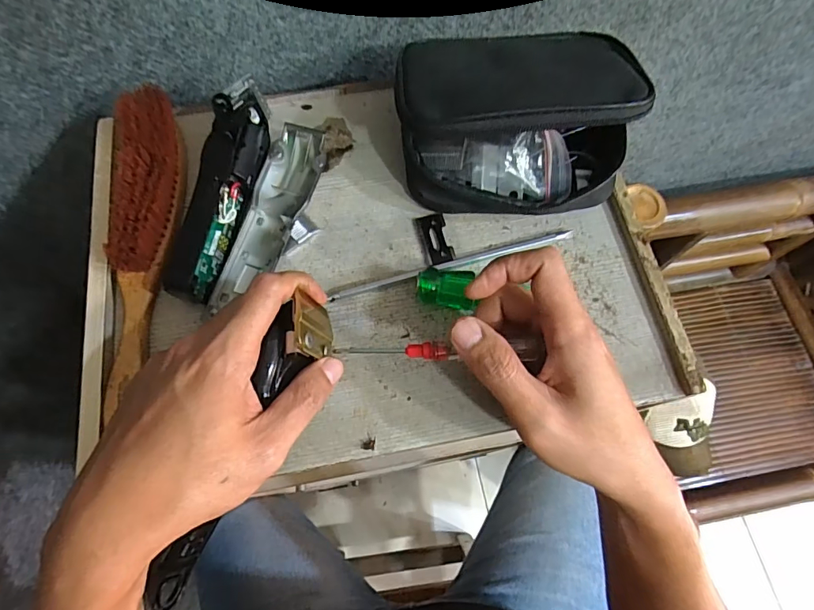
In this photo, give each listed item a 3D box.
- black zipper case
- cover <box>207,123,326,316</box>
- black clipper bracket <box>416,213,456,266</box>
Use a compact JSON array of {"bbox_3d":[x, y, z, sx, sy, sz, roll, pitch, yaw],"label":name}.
[{"bbox_3d":[0.073,-0.116,0.324,0.151,0.097,0.089,-3,69,-2],"label":"black zipper case"},{"bbox_3d":[-0.098,-0.063,0.338,0.041,0.029,0.145,16,70,5],"label":"cover"},{"bbox_3d":[0.022,-0.050,0.347,0.020,0.004,0.042,-13,70,-6],"label":"black clipper bracket"}]

